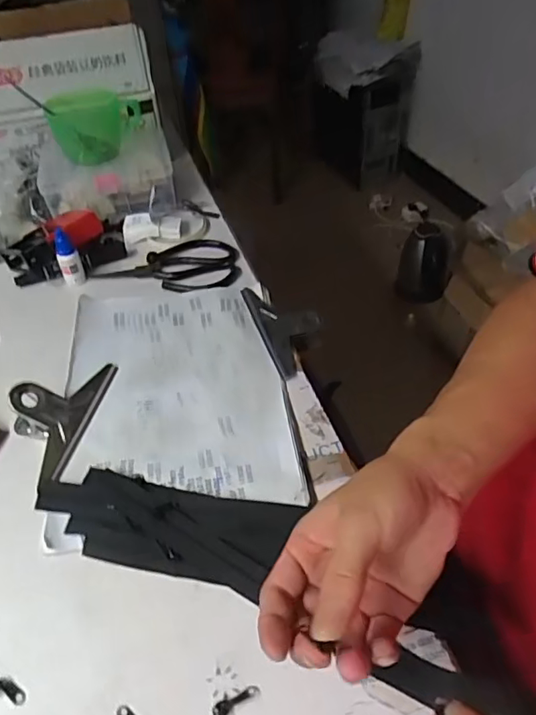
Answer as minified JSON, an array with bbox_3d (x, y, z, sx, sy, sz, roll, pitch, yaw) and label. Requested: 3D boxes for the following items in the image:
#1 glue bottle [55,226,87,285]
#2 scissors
[{"bbox_3d":[-0.239,-0.121,0.638,0.026,0.065,0.022,-20,48,-17],"label":"glue bottle"},{"bbox_3d":[-0.127,-0.111,0.664,0.178,0.013,0.103,-3,45,-1],"label":"scissors"}]

